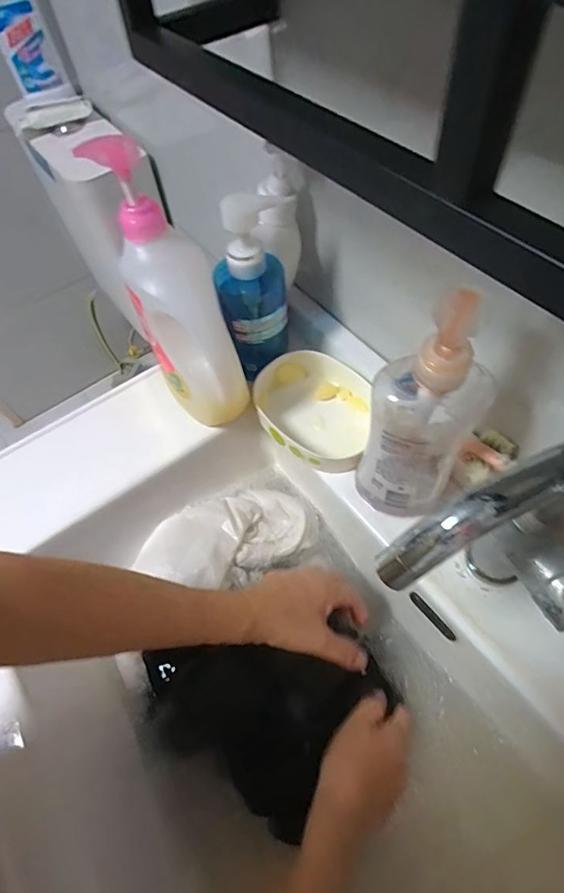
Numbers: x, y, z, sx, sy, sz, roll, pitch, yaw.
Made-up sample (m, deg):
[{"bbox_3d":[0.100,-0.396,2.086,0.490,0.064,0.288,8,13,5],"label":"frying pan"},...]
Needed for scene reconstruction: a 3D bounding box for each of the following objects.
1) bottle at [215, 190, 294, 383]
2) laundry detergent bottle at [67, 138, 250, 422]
[{"bbox_3d":[-0.025,-0.149,0.447,0.072,0.170,0.071,-11,58,-3],"label":"bottle"},{"bbox_3d":[-0.095,-0.127,0.410,0.063,0.247,0.061,-28,35,-13],"label":"laundry detergent bottle"}]

